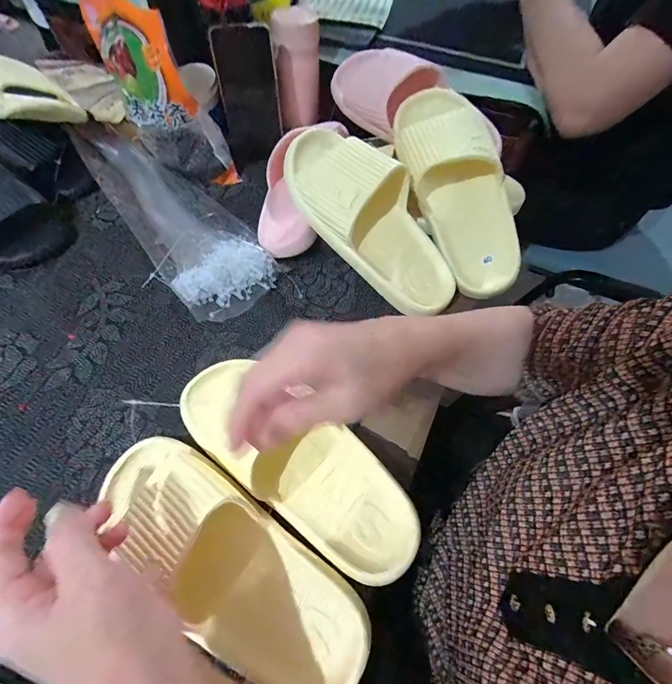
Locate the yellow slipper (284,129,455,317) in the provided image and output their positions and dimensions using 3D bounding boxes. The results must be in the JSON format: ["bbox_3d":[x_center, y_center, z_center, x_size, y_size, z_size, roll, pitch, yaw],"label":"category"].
[{"bbox_3d":[0.043,-0.144,0.422,0.103,0.072,0.260,-41,93,-21],"label":"yellow slipper"}]

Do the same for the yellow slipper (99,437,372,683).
[{"bbox_3d":[-0.087,0.161,0.275,0.255,0.062,0.083,35,66,15],"label":"yellow slipper"}]

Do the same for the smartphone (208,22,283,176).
[{"bbox_3d":[-0.122,-0.333,0.509,0.081,0.166,0.009,-2,43,0],"label":"smartphone"}]

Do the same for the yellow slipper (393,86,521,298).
[{"bbox_3d":[0.155,-0.186,0.438,0.117,0.070,0.260,-20,89,-12],"label":"yellow slipper"}]

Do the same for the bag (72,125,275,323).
[{"bbox_3d":[-0.224,-0.186,0.494,0.122,0.033,0.393,-33,67,-18],"label":"bag"}]

